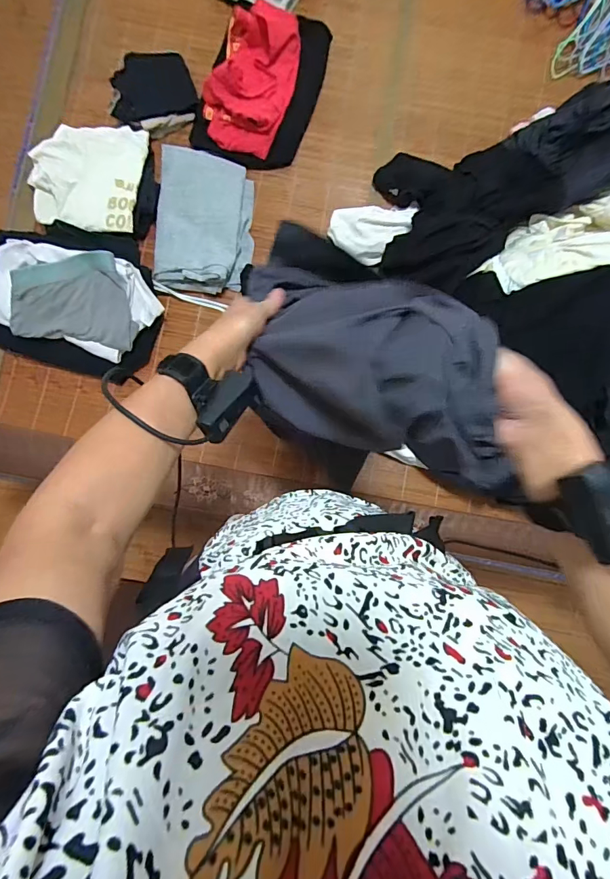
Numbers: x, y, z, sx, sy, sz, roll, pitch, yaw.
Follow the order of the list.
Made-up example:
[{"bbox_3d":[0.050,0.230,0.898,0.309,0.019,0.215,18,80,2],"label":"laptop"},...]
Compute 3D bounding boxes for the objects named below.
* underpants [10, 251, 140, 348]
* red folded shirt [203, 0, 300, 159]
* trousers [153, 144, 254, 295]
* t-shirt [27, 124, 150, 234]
[{"bbox_3d":[-0.443,-0.253,0.802,0.224,0.047,0.175,-6,87,-4],"label":"underpants"},{"bbox_3d":[-0.108,-0.714,0.860,0.155,0.100,0.253,18,85,-2],"label":"red folded shirt"},{"bbox_3d":[-0.206,-0.453,0.872,0.195,0.038,0.302,0,86,-3],"label":"trousers"},{"bbox_3d":[-0.436,-0.528,0.862,0.214,0.045,0.222,7,86,-3],"label":"t-shirt"}]

